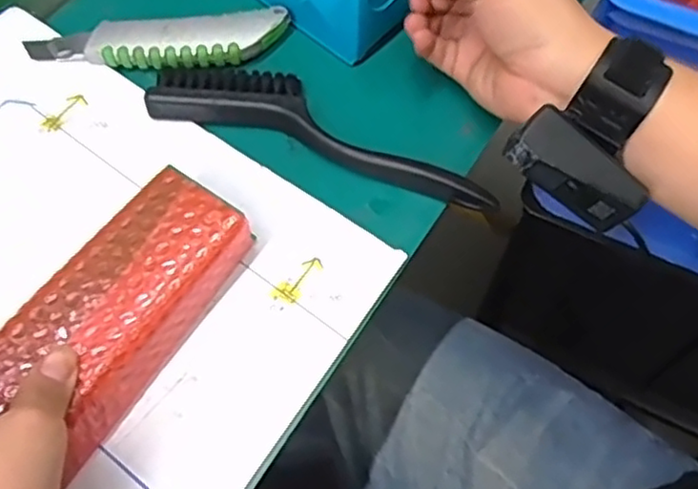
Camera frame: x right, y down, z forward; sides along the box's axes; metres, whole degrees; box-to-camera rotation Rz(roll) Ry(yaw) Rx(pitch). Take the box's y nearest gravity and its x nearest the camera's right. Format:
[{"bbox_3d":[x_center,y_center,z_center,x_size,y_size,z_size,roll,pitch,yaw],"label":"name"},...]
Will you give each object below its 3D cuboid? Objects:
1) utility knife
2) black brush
[{"bbox_3d":[-0.125,-0.131,0.443,0.168,0.017,0.035,-3,62,0],"label":"utility knife"},{"bbox_3d":[-0.014,-0.073,0.411,0.212,0.023,0.049,17,64,10],"label":"black brush"}]

